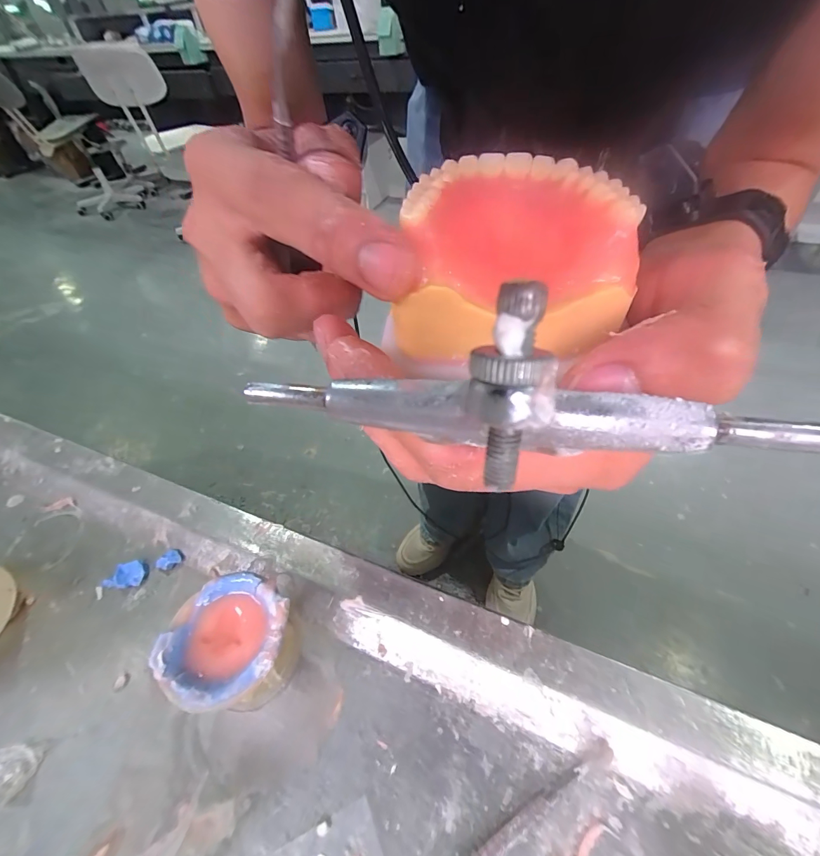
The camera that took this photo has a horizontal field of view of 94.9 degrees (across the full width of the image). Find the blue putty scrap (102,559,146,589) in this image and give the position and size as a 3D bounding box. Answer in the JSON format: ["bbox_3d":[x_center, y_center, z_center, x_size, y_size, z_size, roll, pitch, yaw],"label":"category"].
[{"bbox_3d":[-0.145,0.075,0.192,0.018,0.005,0.012,0,49,5],"label":"blue putty scrap"}]

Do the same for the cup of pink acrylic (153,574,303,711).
[{"bbox_3d":[-0.066,0.087,0.153,0.051,0.034,0.043,1,51,6],"label":"cup of pink acrylic"}]

